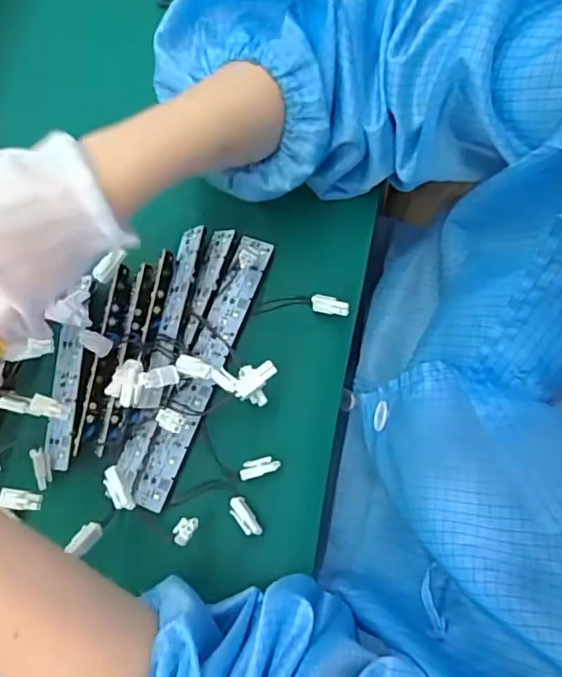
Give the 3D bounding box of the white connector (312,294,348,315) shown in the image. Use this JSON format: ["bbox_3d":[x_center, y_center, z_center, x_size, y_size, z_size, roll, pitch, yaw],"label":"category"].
[{"bbox_3d":[0.033,-0.022,0.384,0.027,0.007,0.011,16,79,18],"label":"white connector"}]

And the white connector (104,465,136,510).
[{"bbox_3d":[-0.090,0.083,0.307,0.010,0.004,0.027,-33,64,-6],"label":"white connector"}]

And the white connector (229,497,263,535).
[{"bbox_3d":[-0.022,0.112,0.353,0.011,0.006,0.028,-39,62,-7],"label":"white connector"}]

